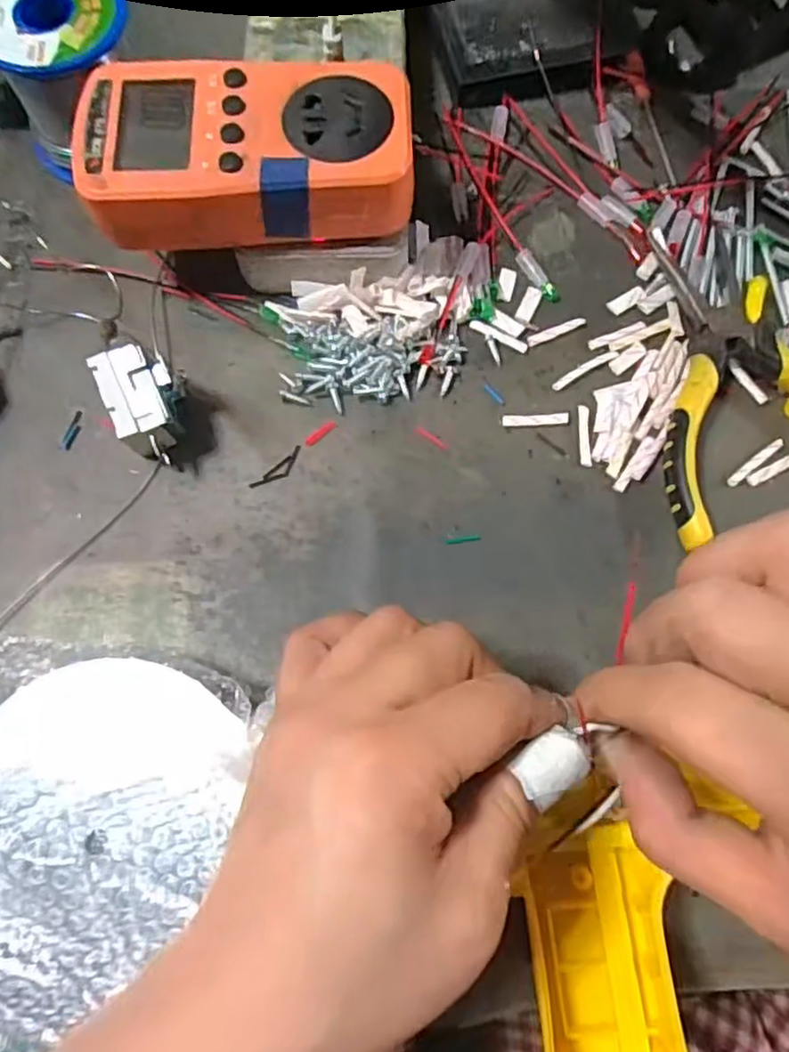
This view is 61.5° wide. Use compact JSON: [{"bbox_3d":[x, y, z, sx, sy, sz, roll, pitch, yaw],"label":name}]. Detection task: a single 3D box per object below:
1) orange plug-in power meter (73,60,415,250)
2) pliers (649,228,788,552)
[{"bbox_3d":[-0.056,-0.147,0.263,0.123,0.028,0.066,-2,73,-1],"label":"orange plug-in power meter"},{"bbox_3d":[0.160,-0.063,0.283,0.091,0.020,0.144,2,74,0],"label":"pliers"}]

